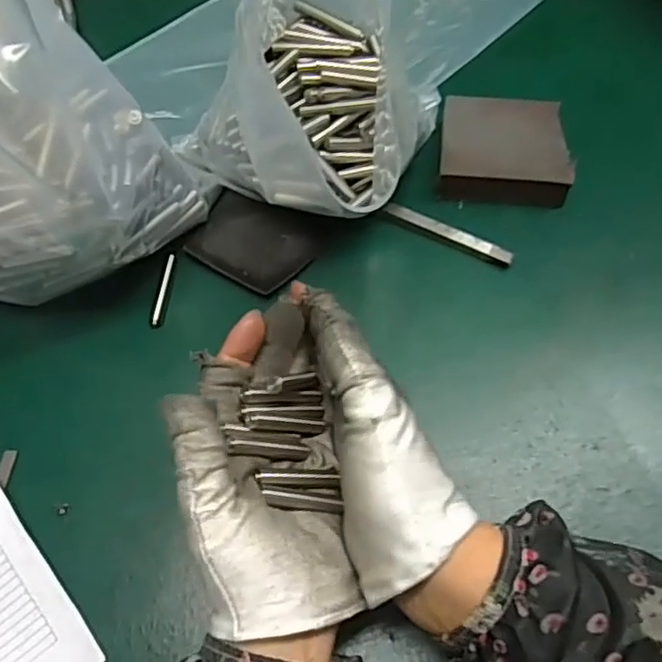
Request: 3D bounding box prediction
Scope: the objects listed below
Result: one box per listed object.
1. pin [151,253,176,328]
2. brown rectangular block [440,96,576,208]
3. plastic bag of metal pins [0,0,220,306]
[{"bbox_3d":[-0.102,-0.025,0.392,0.006,0.005,0.048,4,63,5],"label":"pin"},{"bbox_3d":[0.111,-0.116,0.420,0.078,0.028,0.069,2,62,3],"label":"brown rectangular block"},{"bbox_3d":[-0.164,-0.108,0.333,0.150,0.194,0.143,-36,67,-15],"label":"plastic bag of metal pins"}]

